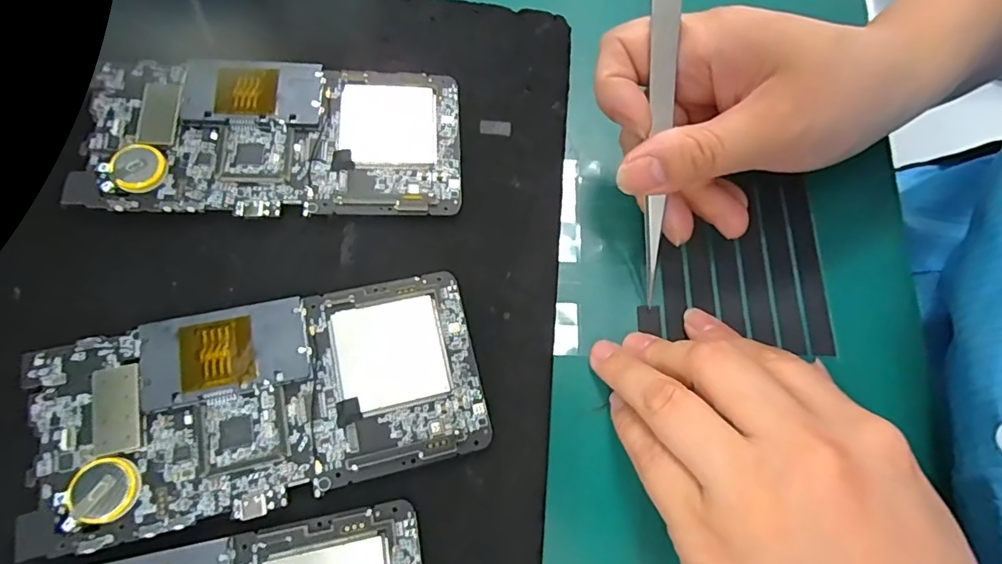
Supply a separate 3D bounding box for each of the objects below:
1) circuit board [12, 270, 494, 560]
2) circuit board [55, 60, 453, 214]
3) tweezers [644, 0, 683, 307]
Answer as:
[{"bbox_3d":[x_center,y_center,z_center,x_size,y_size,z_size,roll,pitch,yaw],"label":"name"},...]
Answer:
[{"bbox_3d":[-0.085,0.043,0.190,0.153,0.005,0.073,-12,74,-13],"label":"circuit board"},{"bbox_3d":[-0.095,-0.064,0.225,0.153,0.005,0.075,2,72,-8],"label":"circuit board"},{"bbox_3d":[0.063,-0.051,0.205,0.011,0.006,0.122,-1,109,2],"label":"tweezers"}]

